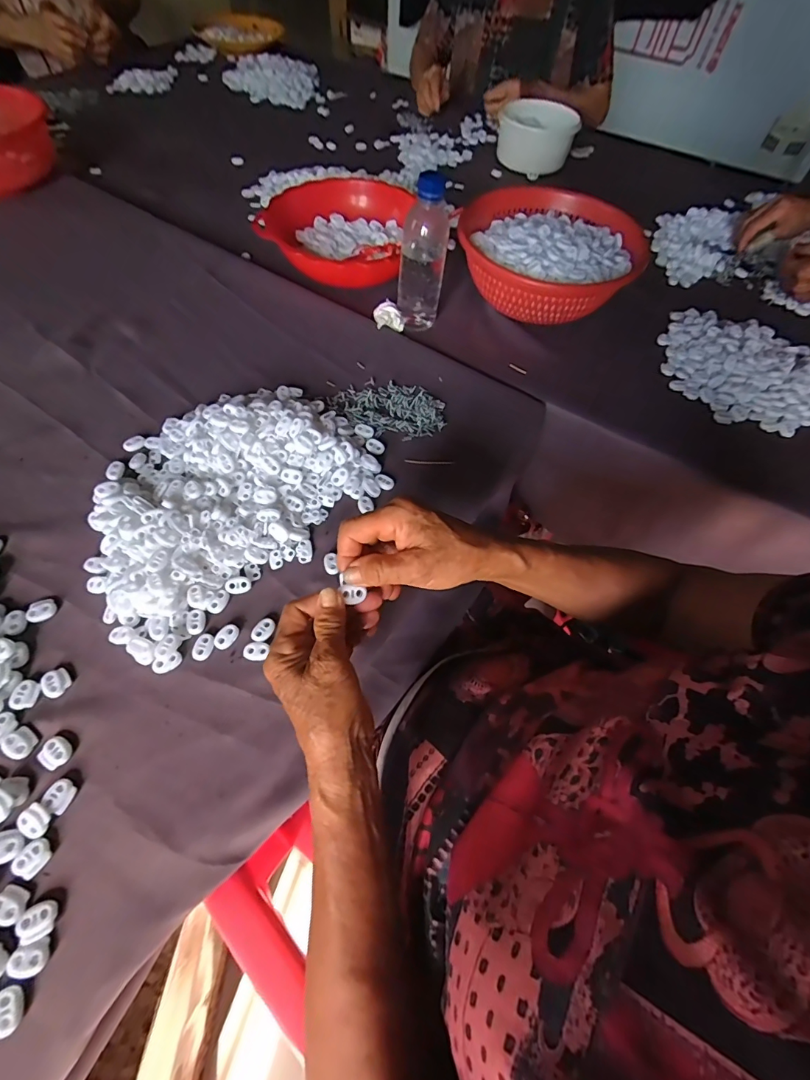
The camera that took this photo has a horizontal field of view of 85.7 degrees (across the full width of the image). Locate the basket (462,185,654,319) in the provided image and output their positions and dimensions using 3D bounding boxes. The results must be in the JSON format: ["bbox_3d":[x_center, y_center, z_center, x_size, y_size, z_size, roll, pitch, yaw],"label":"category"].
[{"bbox_3d":[0.198,-0.399,0.631,0.250,0.093,0.239,19,60,7],"label":"basket"}]

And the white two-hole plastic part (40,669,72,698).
[{"bbox_3d":[-0.281,0.115,0.352,0.019,0.005,0.022,-27,65,-18],"label":"white two-hole plastic part"}]

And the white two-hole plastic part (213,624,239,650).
[{"bbox_3d":[-0.155,0.084,0.378,0.015,0.004,0.023,35,63,15],"label":"white two-hole plastic part"}]

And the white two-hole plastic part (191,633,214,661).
[{"bbox_3d":[-0.172,0.091,0.372,0.016,0.004,0.021,23,61,9],"label":"white two-hole plastic part"}]

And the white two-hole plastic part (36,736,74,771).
[{"bbox_3d":[-0.264,0.160,0.328,0.022,0.004,0.020,23,61,9],"label":"white two-hole plastic part"}]

